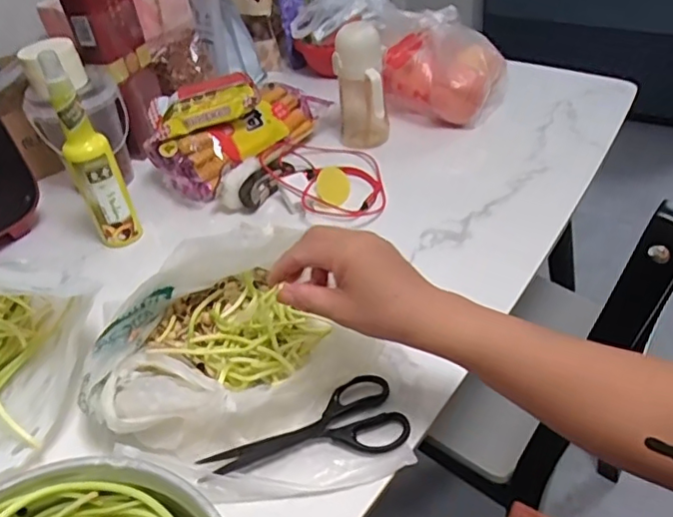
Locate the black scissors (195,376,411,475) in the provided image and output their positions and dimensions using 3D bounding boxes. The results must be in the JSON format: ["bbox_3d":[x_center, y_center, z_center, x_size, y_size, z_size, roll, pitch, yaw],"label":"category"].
[{"bbox_3d":[-0.024,0.147,0.478,0.163,0.011,0.070,-18,40,-12],"label":"black scissors"}]

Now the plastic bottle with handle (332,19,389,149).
[{"bbox_3d":[0.036,-0.247,0.822,0.072,0.163,0.077,-5,39,3],"label":"plastic bottle with handle"}]

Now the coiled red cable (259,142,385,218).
[{"bbox_3d":[-0.012,-0.107,0.784,0.159,0.030,0.217,-14,41,-25],"label":"coiled red cable"}]

